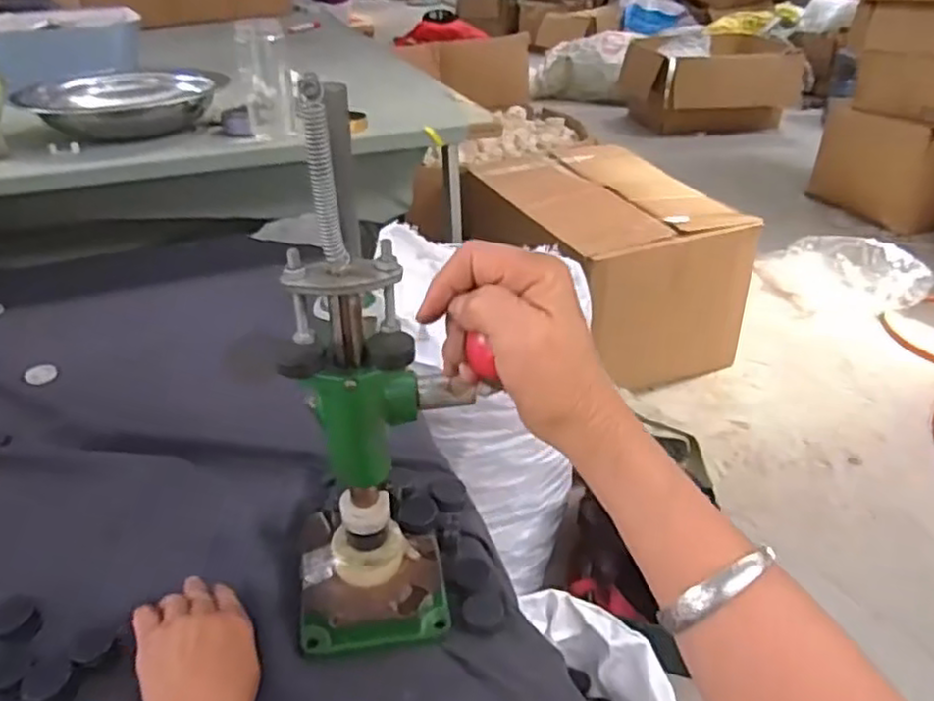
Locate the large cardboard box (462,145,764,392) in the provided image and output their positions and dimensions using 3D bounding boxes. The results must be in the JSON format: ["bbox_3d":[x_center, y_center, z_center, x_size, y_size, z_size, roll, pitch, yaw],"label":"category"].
[{"bbox_3d":[0.325,-0.230,1.772,0.471,0.386,0.657,-15,36,-20],"label":"large cardboard box"}]

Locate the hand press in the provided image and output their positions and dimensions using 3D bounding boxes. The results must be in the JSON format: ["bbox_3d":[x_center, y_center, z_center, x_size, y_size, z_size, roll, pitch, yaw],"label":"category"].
[{"bbox_3d":[-0.062,0.046,0.459,0.118,0.396,0.200,-7,28,-15],"label":"hand press"}]

